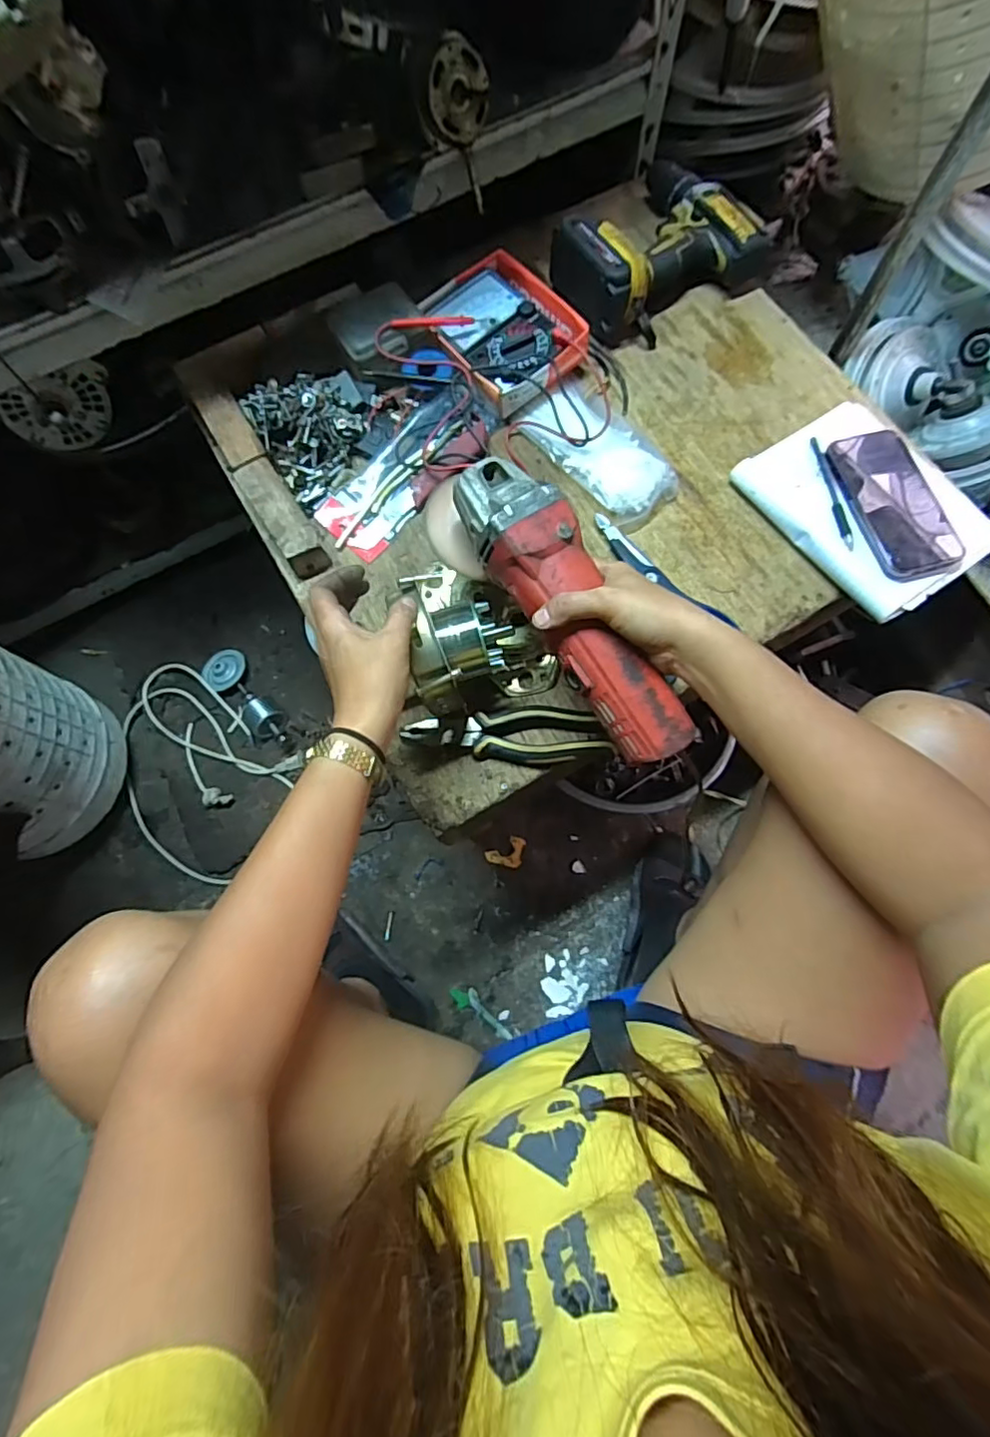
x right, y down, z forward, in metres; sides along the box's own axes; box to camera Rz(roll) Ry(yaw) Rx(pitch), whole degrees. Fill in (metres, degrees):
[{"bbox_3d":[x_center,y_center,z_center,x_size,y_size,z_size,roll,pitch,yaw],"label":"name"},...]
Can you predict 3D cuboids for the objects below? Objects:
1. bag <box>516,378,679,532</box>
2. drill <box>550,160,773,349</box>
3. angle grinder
[{"bbox_3d":[0.115,-0.293,0.640,0.098,0.026,0.188,-35,76,-9],"label":"bag"},{"bbox_3d":[0.180,-0.542,0.686,0.227,0.077,0.191,-41,77,-10],"label":"drill"},{"bbox_3d":[0.049,-0.086,0.453,0.076,0.078,0.271,-34,83,-9],"label":"angle grinder"}]

